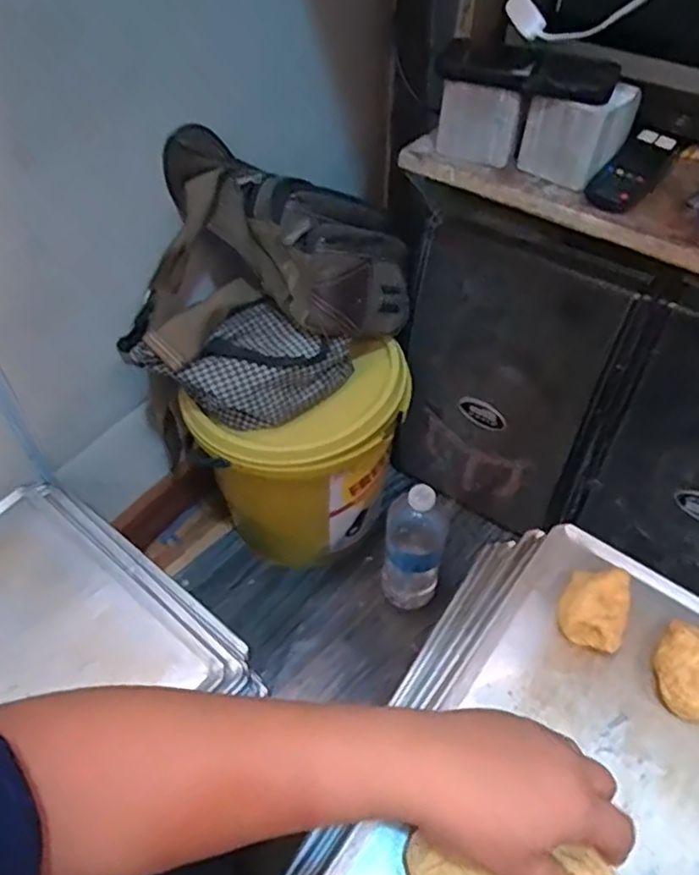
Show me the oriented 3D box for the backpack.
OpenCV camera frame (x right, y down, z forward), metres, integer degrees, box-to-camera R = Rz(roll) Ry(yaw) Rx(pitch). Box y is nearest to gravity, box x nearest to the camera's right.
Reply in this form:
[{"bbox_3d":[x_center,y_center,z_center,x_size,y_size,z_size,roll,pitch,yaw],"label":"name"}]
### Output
[{"bbox_3d":[-0.091,-0.176,0.743,0.323,0.250,0.193,-37,57,-28],"label":"backpack"}]

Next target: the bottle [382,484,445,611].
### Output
[{"bbox_3d":[0.085,0.146,0.858,0.078,0.250,0.076,6,48,6],"label":"bottle"}]

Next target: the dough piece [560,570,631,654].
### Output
[{"bbox_3d":[0.176,0.119,0.465,0.044,0.022,0.055,17,50,15],"label":"dough piece"}]

